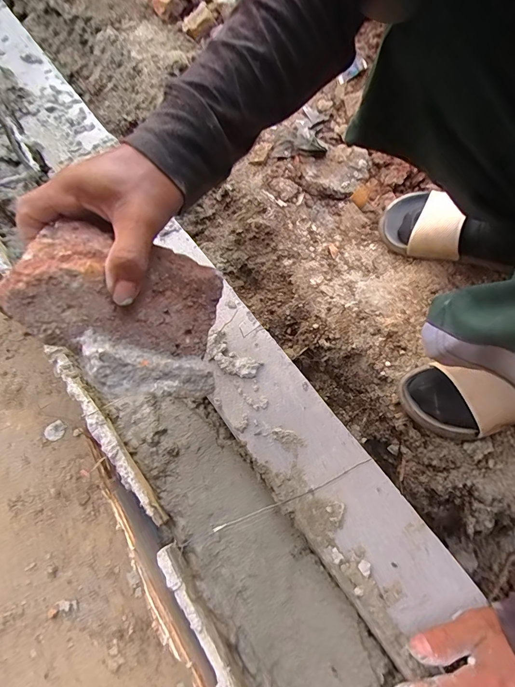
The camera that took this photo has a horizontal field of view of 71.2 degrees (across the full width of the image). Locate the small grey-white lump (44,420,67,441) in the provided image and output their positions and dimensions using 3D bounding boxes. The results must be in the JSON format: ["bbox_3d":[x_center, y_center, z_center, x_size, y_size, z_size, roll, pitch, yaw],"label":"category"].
[{"bbox_3d":[-0.278,0.121,0.495,0.028,0.005,0.023,-33,71,-14],"label":"small grey-white lump"}]

